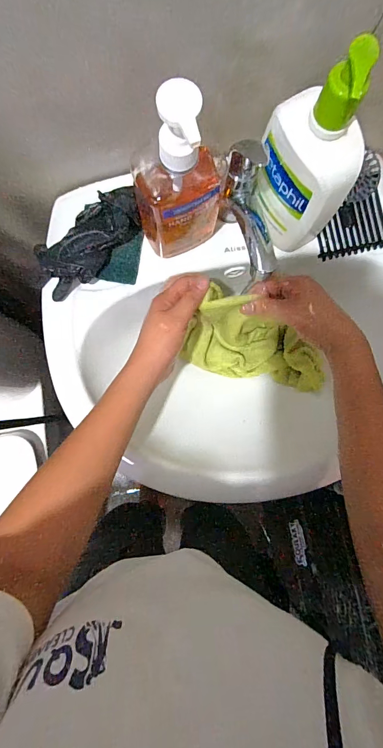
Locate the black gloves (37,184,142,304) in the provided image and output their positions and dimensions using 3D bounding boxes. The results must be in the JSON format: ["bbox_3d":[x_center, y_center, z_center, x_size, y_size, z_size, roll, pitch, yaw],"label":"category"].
[{"bbox_3d":[-0.113,-0.149,0.400,0.138,0.034,0.054,-45,89,-4],"label":"black gloves"}]

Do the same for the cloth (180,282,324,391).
[{"bbox_3d":[0.089,-0.036,0.452,0.182,0.132,0.078,13,86,-2],"label":"cloth"}]

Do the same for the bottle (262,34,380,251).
[{"bbox_3d":[0.108,-0.191,0.327,0.051,0.199,0.089,-32,88,-4],"label":"bottle"}]

